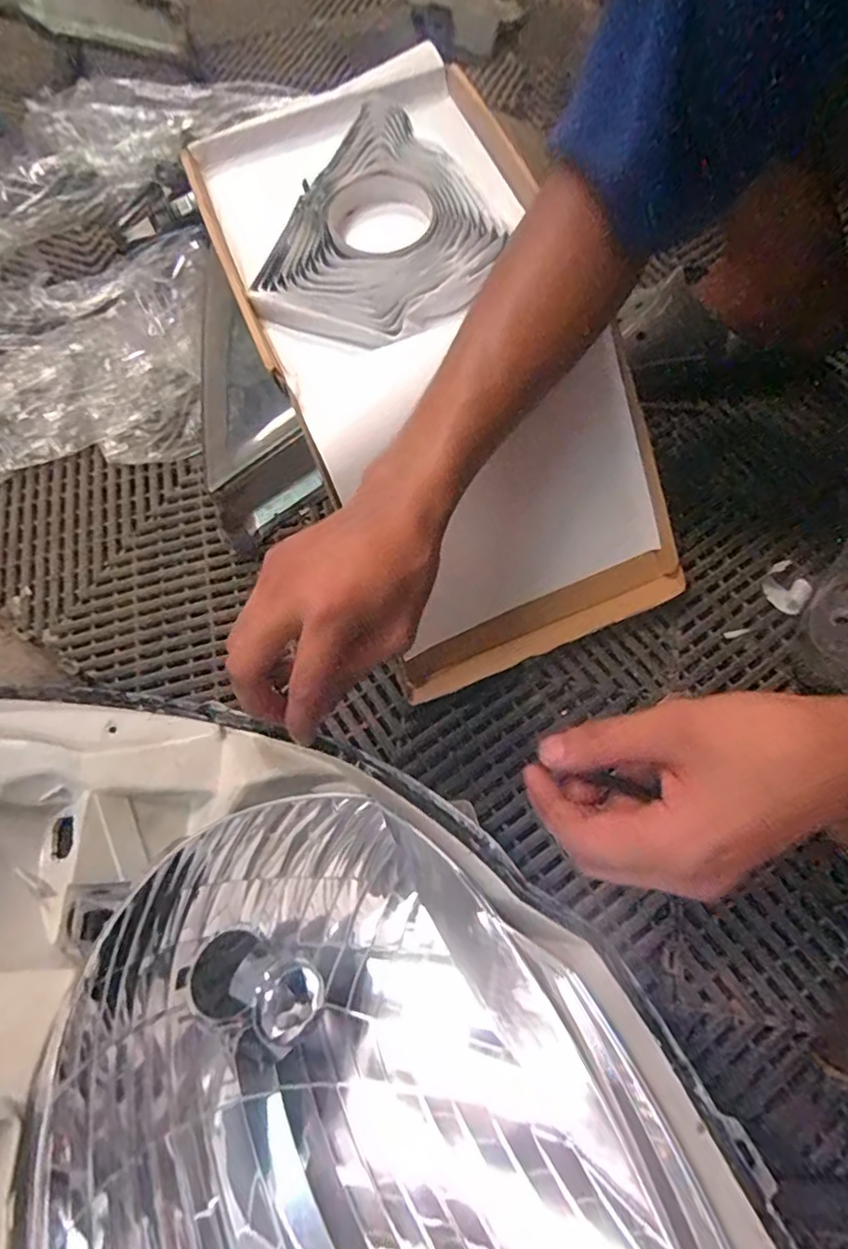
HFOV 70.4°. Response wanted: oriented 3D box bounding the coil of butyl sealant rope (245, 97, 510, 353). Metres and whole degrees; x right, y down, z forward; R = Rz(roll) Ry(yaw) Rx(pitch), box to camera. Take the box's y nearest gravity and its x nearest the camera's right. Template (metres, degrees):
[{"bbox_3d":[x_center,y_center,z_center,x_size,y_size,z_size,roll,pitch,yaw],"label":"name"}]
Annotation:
[{"bbox_3d":[-0.019,-0.303,0.456,0.162,0.037,0.204,23,68,12],"label":"coil of butyl sealant rope"}]

